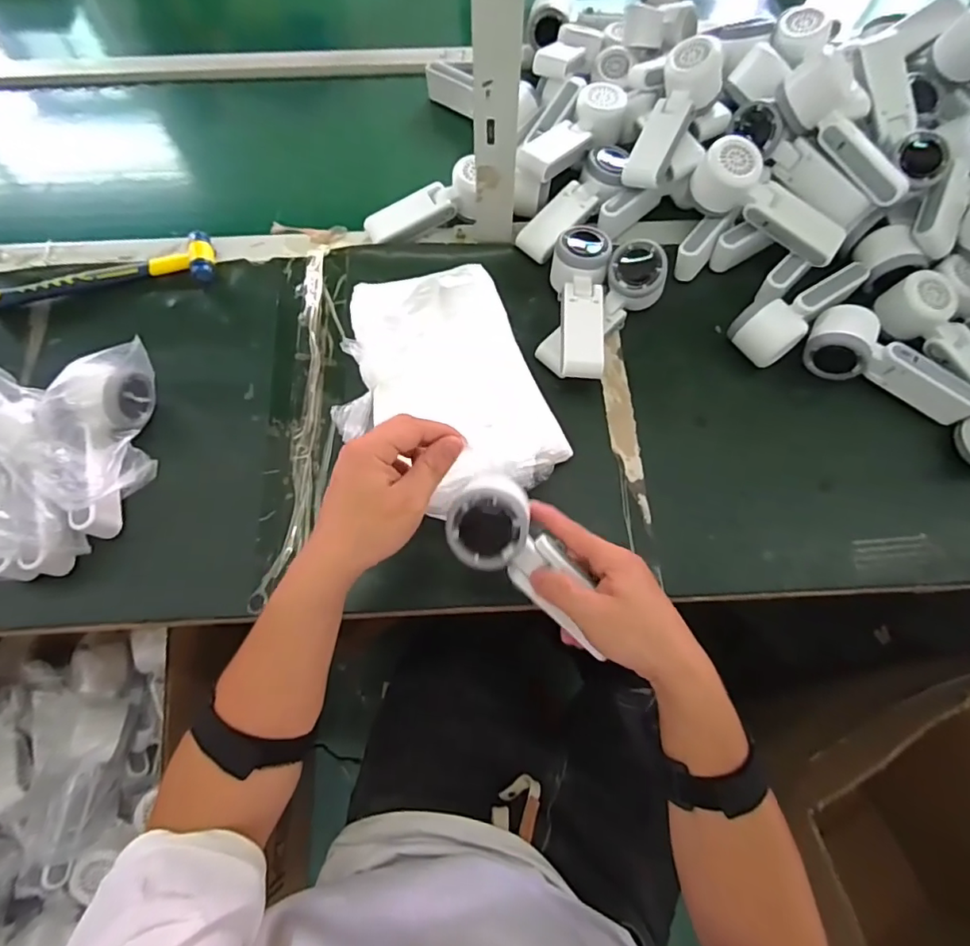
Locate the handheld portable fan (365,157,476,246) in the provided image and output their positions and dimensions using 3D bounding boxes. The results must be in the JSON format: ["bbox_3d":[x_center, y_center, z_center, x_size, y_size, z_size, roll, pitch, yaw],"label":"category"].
[{"bbox_3d":[-0.070,-0.307,0.608,0.135,0.044,0.040,-23,71,-9],"label":"handheld portable fan"}]

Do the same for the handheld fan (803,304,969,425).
[{"bbox_3d":[0.411,-0.109,0.534,0.166,0.050,0.055,23,70,7],"label":"handheld fan"}]

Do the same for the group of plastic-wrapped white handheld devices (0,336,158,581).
[{"bbox_3d":[-0.407,-0.008,0.481,0.177,0.092,0.206,0,69,-1],"label":"group of plastic-wrapped white handheld devices"}]

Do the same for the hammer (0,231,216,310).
[{"bbox_3d":[-0.428,-0.225,0.596,0.245,0.022,0.055,-10,70,-5],"label":"hammer"}]

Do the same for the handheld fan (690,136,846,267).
[{"bbox_3d":[0.296,-0.283,0.553,0.169,0.059,0.045,33,72,11],"label":"handheld fan"}]

